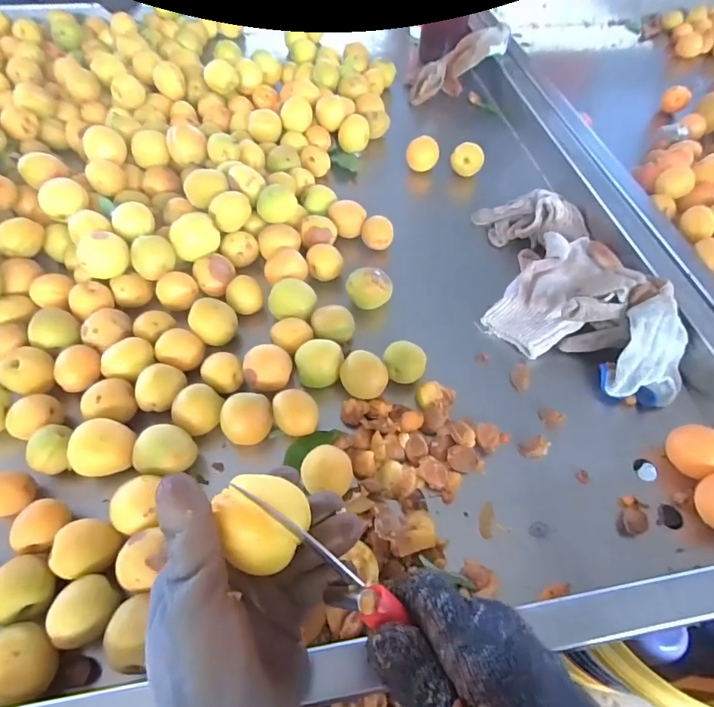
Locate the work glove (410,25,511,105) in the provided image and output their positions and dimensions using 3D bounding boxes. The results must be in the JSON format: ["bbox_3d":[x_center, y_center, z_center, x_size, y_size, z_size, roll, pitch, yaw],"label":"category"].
[{"bbox_3d":[0.160,-0.456,0.715,0.174,0.045,0.054,-34,60,5],"label":"work glove"}]

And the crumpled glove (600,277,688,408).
[{"bbox_3d":[0.276,-0.008,0.413,0.070,0.055,0.103,22,57,13],"label":"crumpled glove"}]

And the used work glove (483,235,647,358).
[{"bbox_3d":[0.209,-0.055,0.447,0.117,0.053,0.128,30,59,18],"label":"used work glove"}]

